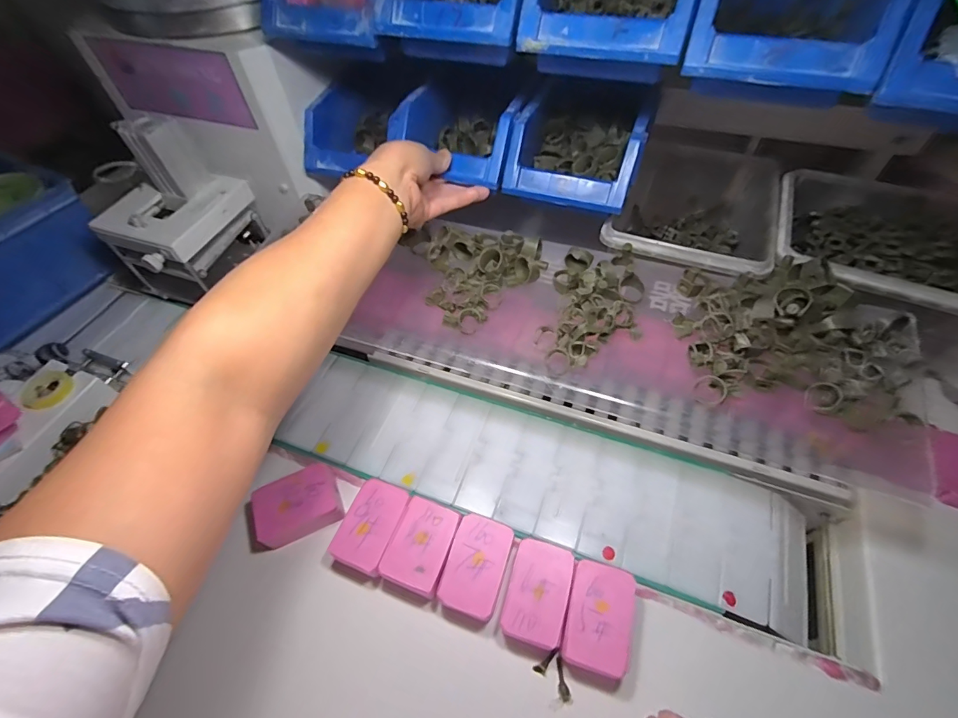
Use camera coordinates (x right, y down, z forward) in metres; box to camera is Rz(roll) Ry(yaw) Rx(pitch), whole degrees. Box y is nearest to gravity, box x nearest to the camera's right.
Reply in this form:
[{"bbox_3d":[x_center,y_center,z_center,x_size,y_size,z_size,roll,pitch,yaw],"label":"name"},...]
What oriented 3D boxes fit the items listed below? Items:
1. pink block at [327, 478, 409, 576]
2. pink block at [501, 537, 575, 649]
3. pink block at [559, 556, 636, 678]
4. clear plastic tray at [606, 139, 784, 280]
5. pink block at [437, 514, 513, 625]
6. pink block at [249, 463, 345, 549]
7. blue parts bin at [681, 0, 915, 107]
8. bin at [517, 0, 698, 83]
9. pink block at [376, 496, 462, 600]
[{"bbox_3d":[-0.092,0.147,0.390,0.047,0.025,0.071,17,59,15],"label":"pink block"},{"bbox_3d":[0.048,0.185,0.353,0.046,0.028,0.071,14,58,14],"label":"pink block"},{"bbox_3d":[0.091,0.197,0.340,0.045,0.028,0.070,14,58,14],"label":"pink block"},{"bbox_3d":[0.231,-0.146,0.502,0.161,0.100,0.215,19,59,16],"label":"clear plastic tray"},{"bbox_3d":[-0.001,0.171,0.367,0.046,0.029,0.072,15,58,14],"label":"pink block"},{"bbox_3d":[-0.163,0.133,0.403,0.072,0.028,0.054,-25,58,-12],"label":"pink block"},{"bbox_3d":[0.236,-0.273,0.341,0.124,0.075,0.188,16,57,14],"label":"blue parts bin"},{"bbox_3d":[0.107,-0.285,0.358,0.122,0.082,0.153,14,57,13],"label":"bin"},{"bbox_3d":[-0.047,0.160,0.379,0.050,0.025,0.068,16,59,15],"label":"pink block"}]

